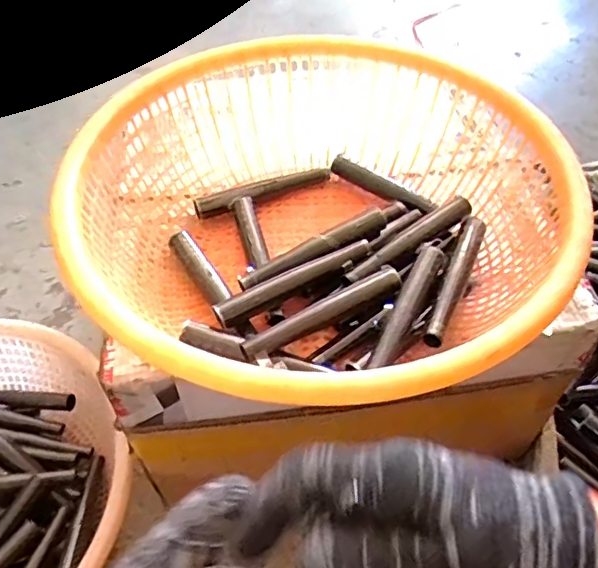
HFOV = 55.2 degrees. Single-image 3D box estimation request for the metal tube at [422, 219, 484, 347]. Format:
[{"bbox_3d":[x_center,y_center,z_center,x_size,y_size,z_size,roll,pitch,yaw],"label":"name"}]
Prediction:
[{"bbox_3d":[0.136,-0.012,0.492,0.019,0.017,0.155,20,55,15],"label":"metal tube"}]

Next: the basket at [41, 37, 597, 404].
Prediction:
[{"bbox_3d":[0.016,-0.053,0.498,0.381,0.137,0.384,0,52,0],"label":"basket"}]

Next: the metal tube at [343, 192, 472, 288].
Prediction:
[{"bbox_3d":[0.101,-0.039,0.518,0.145,0.022,0.021,-32,58,-22],"label":"metal tube"}]

